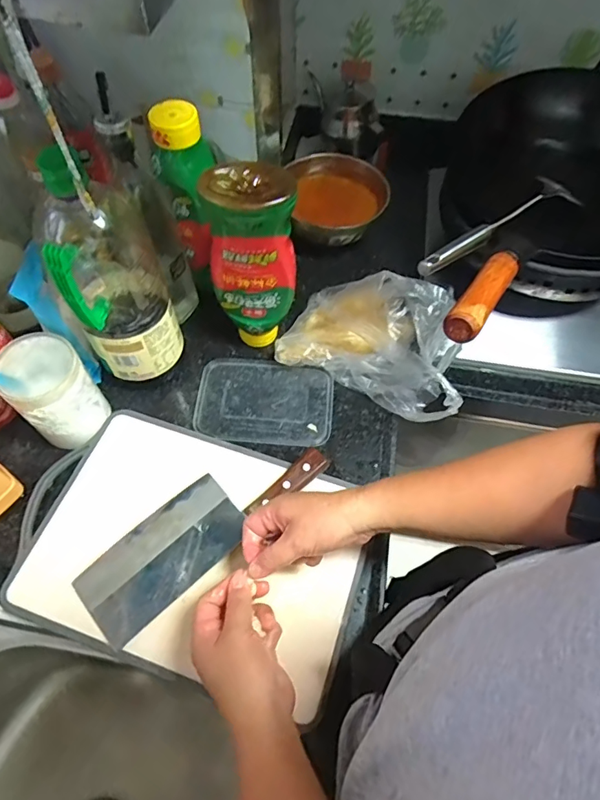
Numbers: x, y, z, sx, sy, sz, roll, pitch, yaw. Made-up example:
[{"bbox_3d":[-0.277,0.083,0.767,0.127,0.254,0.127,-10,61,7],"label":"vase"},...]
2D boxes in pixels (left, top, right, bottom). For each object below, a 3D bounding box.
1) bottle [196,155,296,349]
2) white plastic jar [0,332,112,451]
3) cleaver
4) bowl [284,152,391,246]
[{"bbox_3d":[-0.054,-0.149,0.561,0.089,0.242,0.053,-16,61,-10],"label":"bottle"},{"bbox_3d":[-0.276,-0.007,0.546,0.081,0.122,0.088,0,60,-1],"label":"white plastic jar"},{"bbox_3d":[-0.101,0.125,0.506,0.271,0.012,0.088,-39,64,-18],"label":"cleaver"},{"bbox_3d":[0.062,-0.300,0.742,0.142,0.067,0.156,0,60,-1],"label":"bowl"}]

